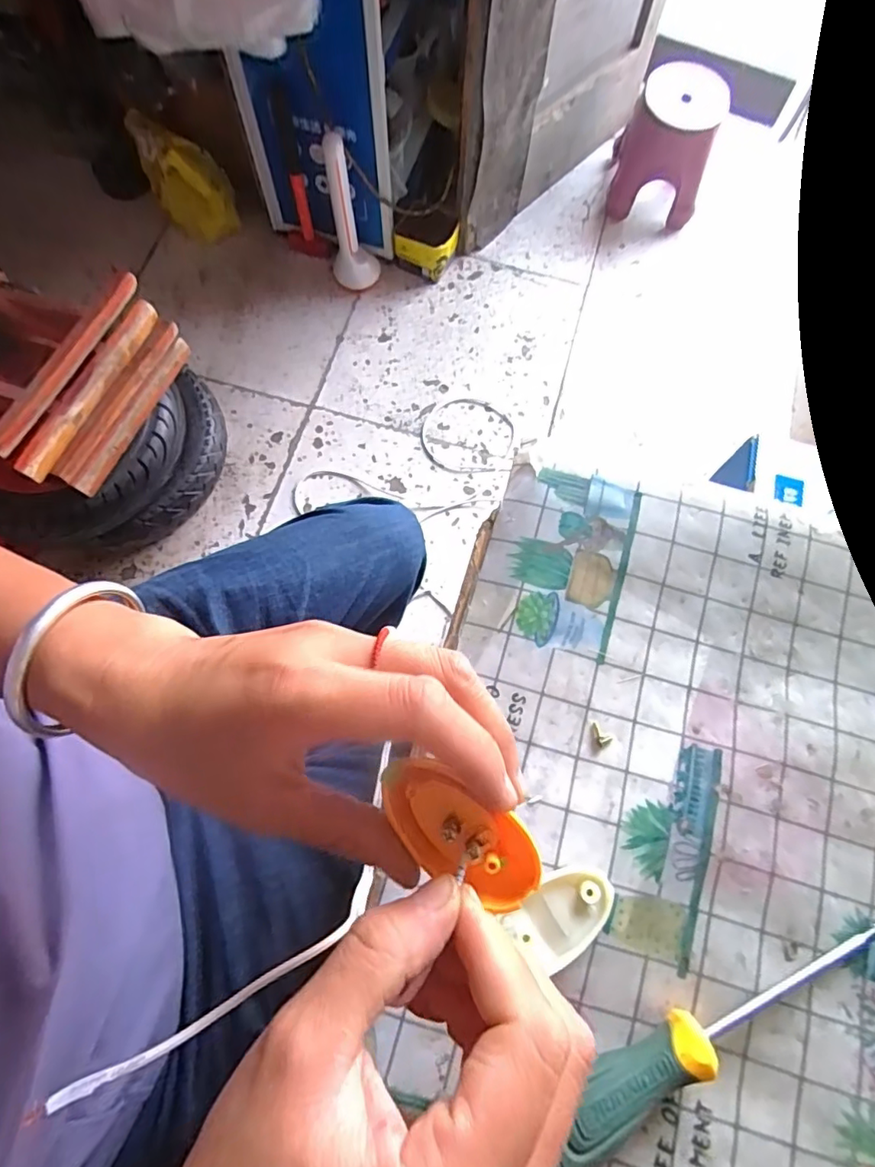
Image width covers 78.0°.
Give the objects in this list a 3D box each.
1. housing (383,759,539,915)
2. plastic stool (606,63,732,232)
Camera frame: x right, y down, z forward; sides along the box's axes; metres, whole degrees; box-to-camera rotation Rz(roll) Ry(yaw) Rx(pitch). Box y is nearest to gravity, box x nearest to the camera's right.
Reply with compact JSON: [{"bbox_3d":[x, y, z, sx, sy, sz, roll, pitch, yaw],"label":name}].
[{"bbox_3d":[0.007,0.080,0.174,0.058,0.009,0.028,39,75,2],"label":"housing"},{"bbox_3d":[0.517,-0.978,1.215,0.200,0.232,0.182,14,73,2],"label":"plastic stool"}]

